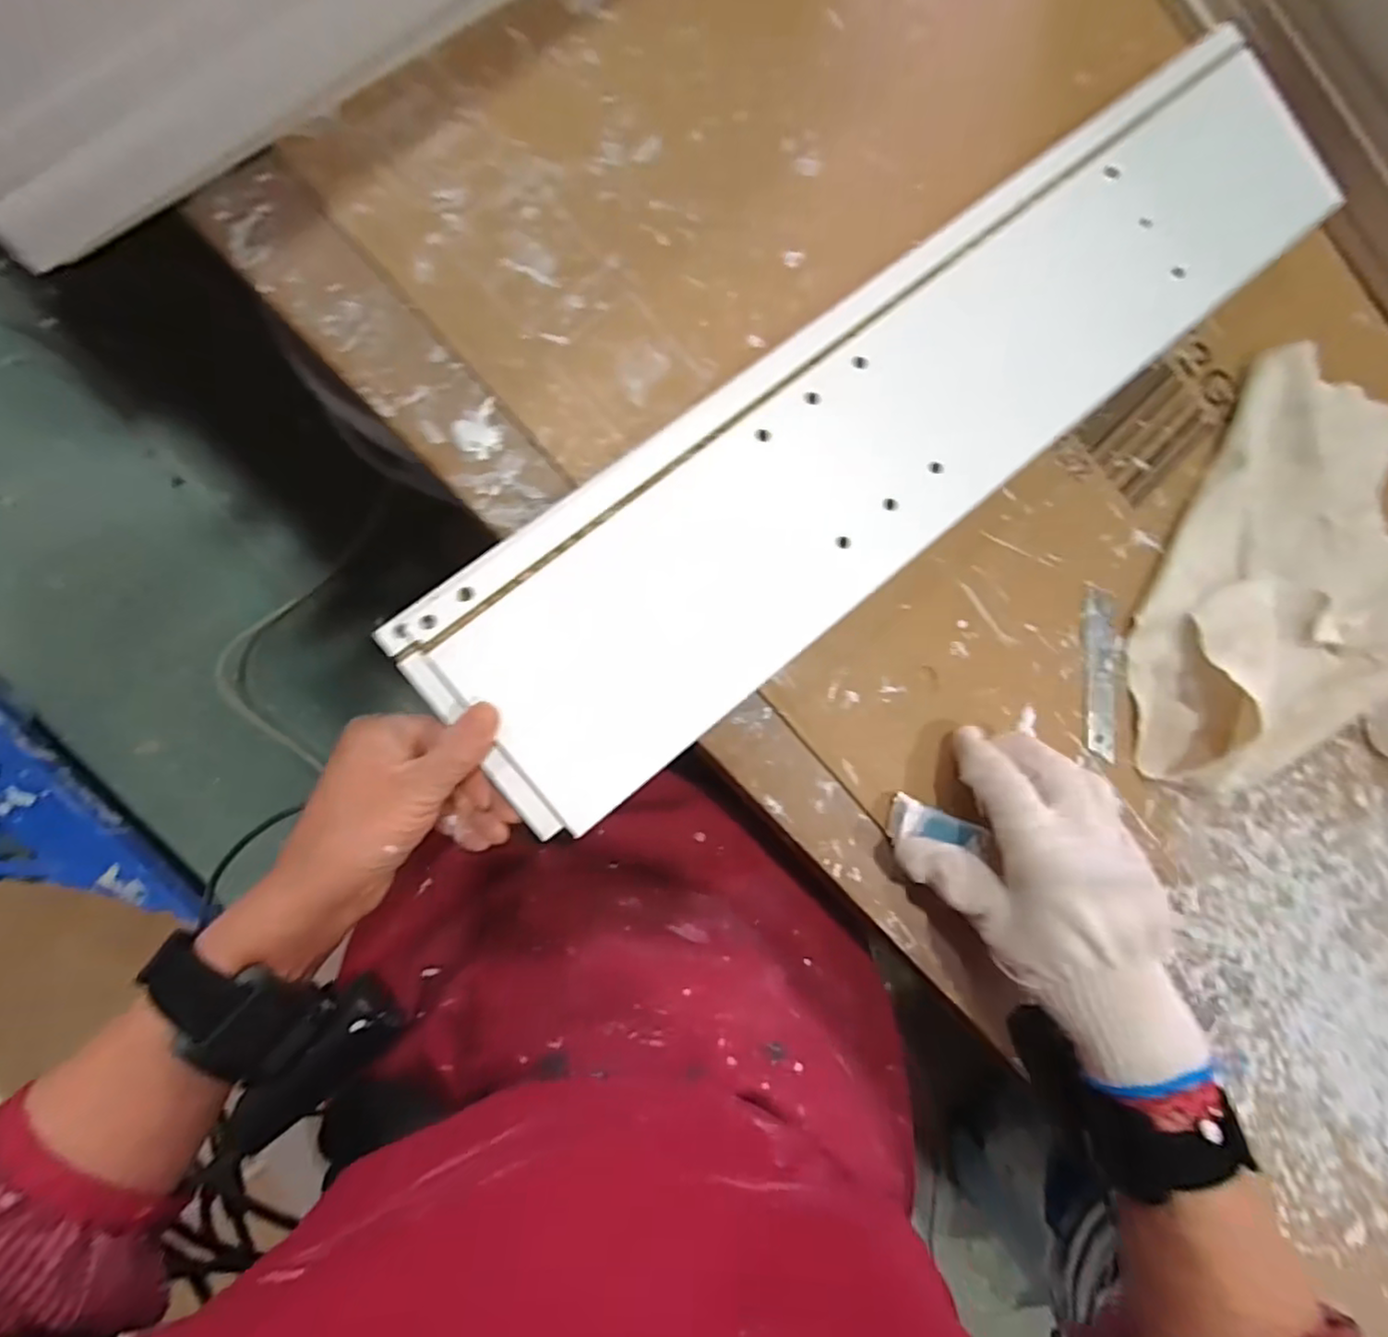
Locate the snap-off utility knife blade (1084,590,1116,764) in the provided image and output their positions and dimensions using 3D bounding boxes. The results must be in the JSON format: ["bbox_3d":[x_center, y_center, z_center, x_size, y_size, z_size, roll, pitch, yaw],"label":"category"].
[{"bbox_3d":[0.240,0.003,0.381,0.019,0.004,0.098,-1,89,-10],"label":"snap-off utility knife blade"}]

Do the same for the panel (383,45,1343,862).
[{"bbox_3d":[0.112,-0.135,0.328,0.544,0.012,0.119,-38,95,-8],"label":"panel"}]

